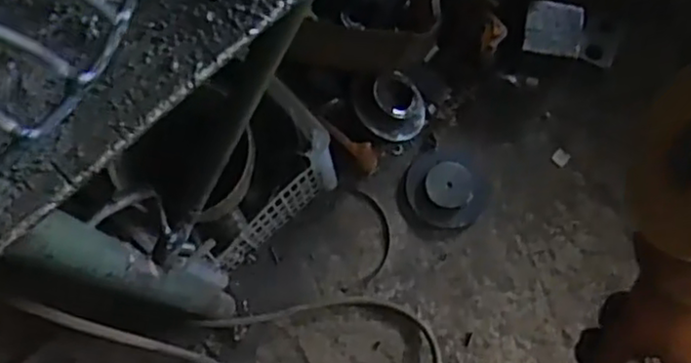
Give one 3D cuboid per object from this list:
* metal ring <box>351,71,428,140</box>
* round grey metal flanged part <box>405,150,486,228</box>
[{"bbox_3d":[0.077,-0.127,1.175,0.121,0.057,0.121,12,69,-35],"label":"metal ring"},{"bbox_3d":[0.179,0.013,1.254,0.137,0.028,0.131,0,78,1],"label":"round grey metal flanged part"}]

